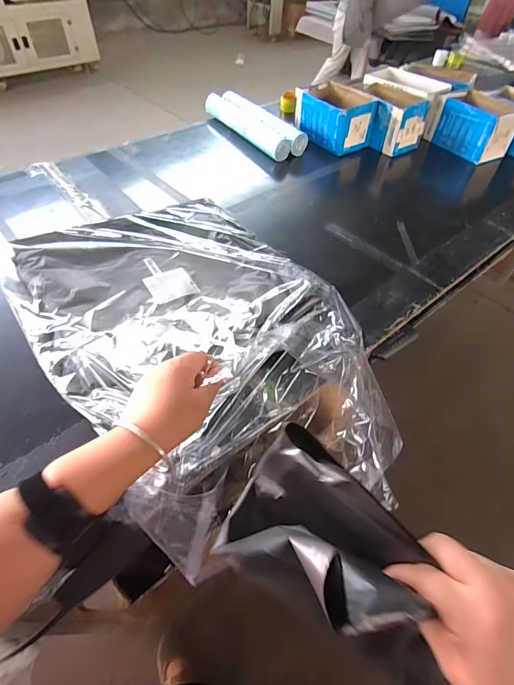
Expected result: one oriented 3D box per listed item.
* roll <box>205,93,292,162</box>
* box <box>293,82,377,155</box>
[{"bbox_3d":[-0.056,-0.876,1.497,0.081,0.074,0.542,-25,55,-22],"label":"roll"},{"bbox_3d":[0.298,-0.890,1.459,0.206,0.148,0.298,-34,60,-28],"label":"box"}]

